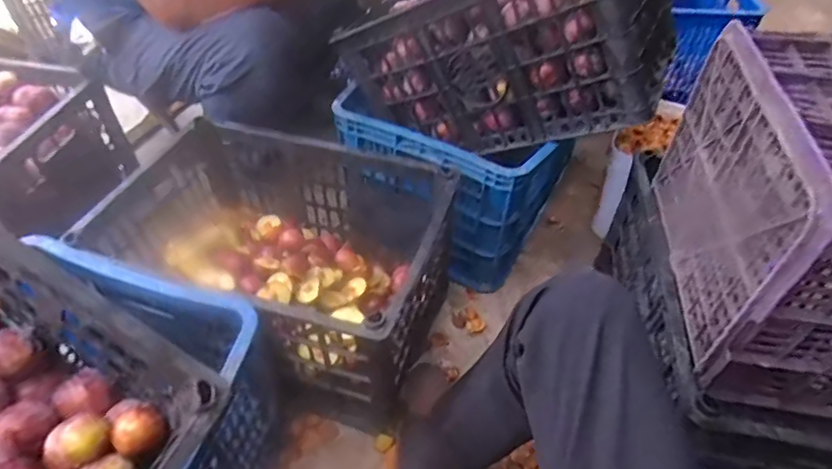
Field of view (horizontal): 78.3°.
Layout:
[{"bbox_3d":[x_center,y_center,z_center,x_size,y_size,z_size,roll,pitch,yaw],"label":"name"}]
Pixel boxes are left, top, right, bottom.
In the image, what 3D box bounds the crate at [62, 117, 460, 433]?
[{"bbox_3d":[-0.214,0.029,0.863,0.505,0.287,0.360,16,48,13],"label":"crate"}]

